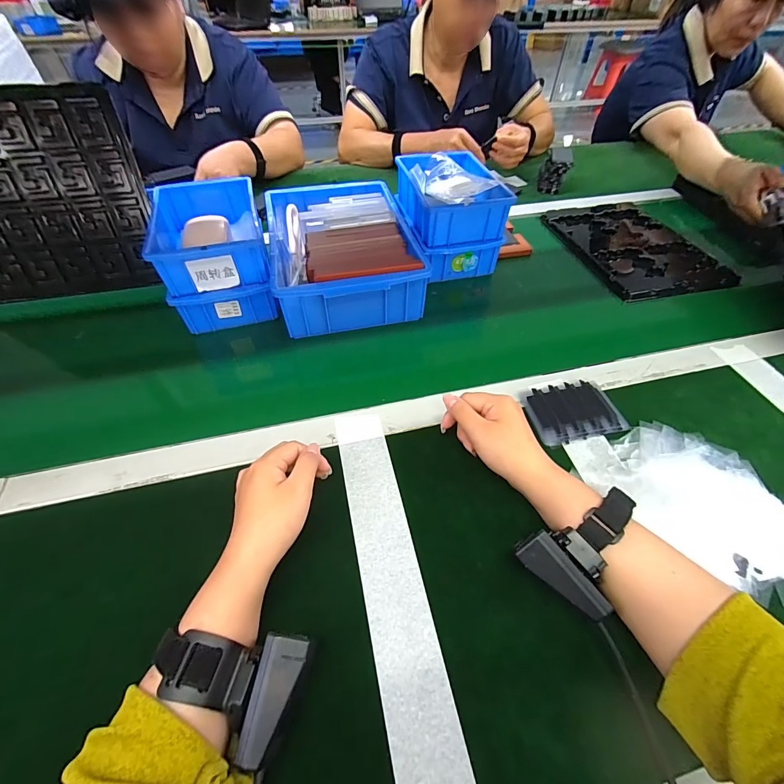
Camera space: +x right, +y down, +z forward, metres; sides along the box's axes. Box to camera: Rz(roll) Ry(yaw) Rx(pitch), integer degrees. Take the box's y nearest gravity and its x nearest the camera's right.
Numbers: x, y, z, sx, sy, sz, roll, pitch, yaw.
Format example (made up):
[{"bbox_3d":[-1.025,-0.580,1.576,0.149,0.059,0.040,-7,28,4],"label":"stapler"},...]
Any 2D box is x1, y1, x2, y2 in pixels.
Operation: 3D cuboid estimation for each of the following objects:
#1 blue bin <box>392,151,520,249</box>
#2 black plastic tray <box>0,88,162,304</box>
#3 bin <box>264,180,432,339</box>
[{"bbox_3d":[0.091,-0.312,0.585,0.128,0.058,0.182,-11,52,-9],"label":"blue bin"},{"bbox_3d":[-0.501,-0.258,0.510,0.296,0.245,0.014,-11,33,-11],"label":"black plastic tray"},{"bbox_3d":[-0.077,-0.223,0.571,0.194,0.079,0.288,-11,52,-9],"label":"bin"}]

